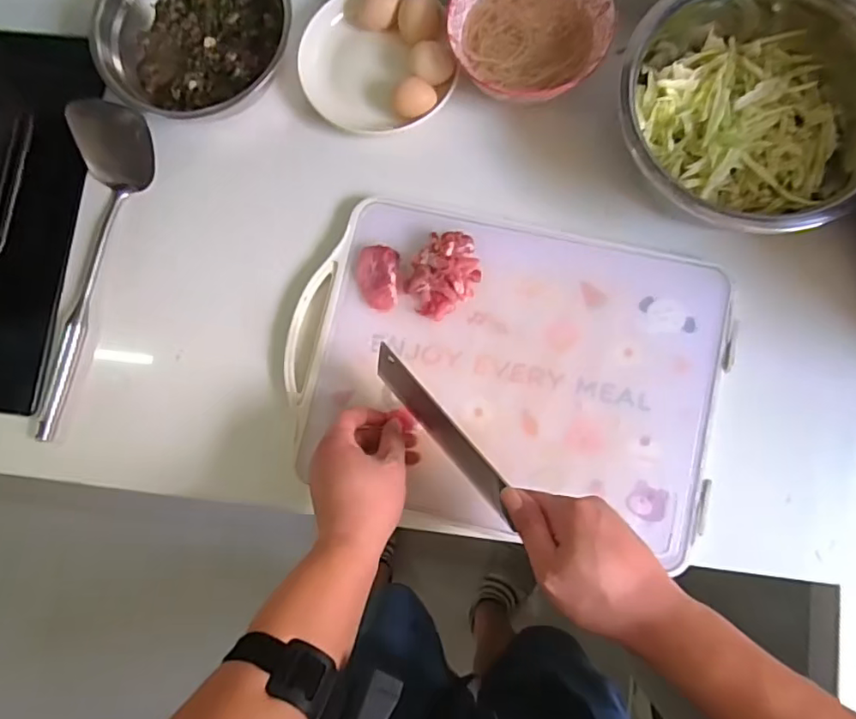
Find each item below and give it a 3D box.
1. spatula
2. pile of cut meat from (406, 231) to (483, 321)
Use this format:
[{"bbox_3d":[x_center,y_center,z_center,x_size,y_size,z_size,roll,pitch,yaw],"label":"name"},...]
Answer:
[{"bbox_3d":[-0.386,-0.098,0.601,0.085,0.061,0.355,17,84,5],"label":"spatula"},{"bbox_3d":[0.017,-0.087,0.565,0.066,0.029,0.090,21,84,5],"label":"pile of cut meat"}]

